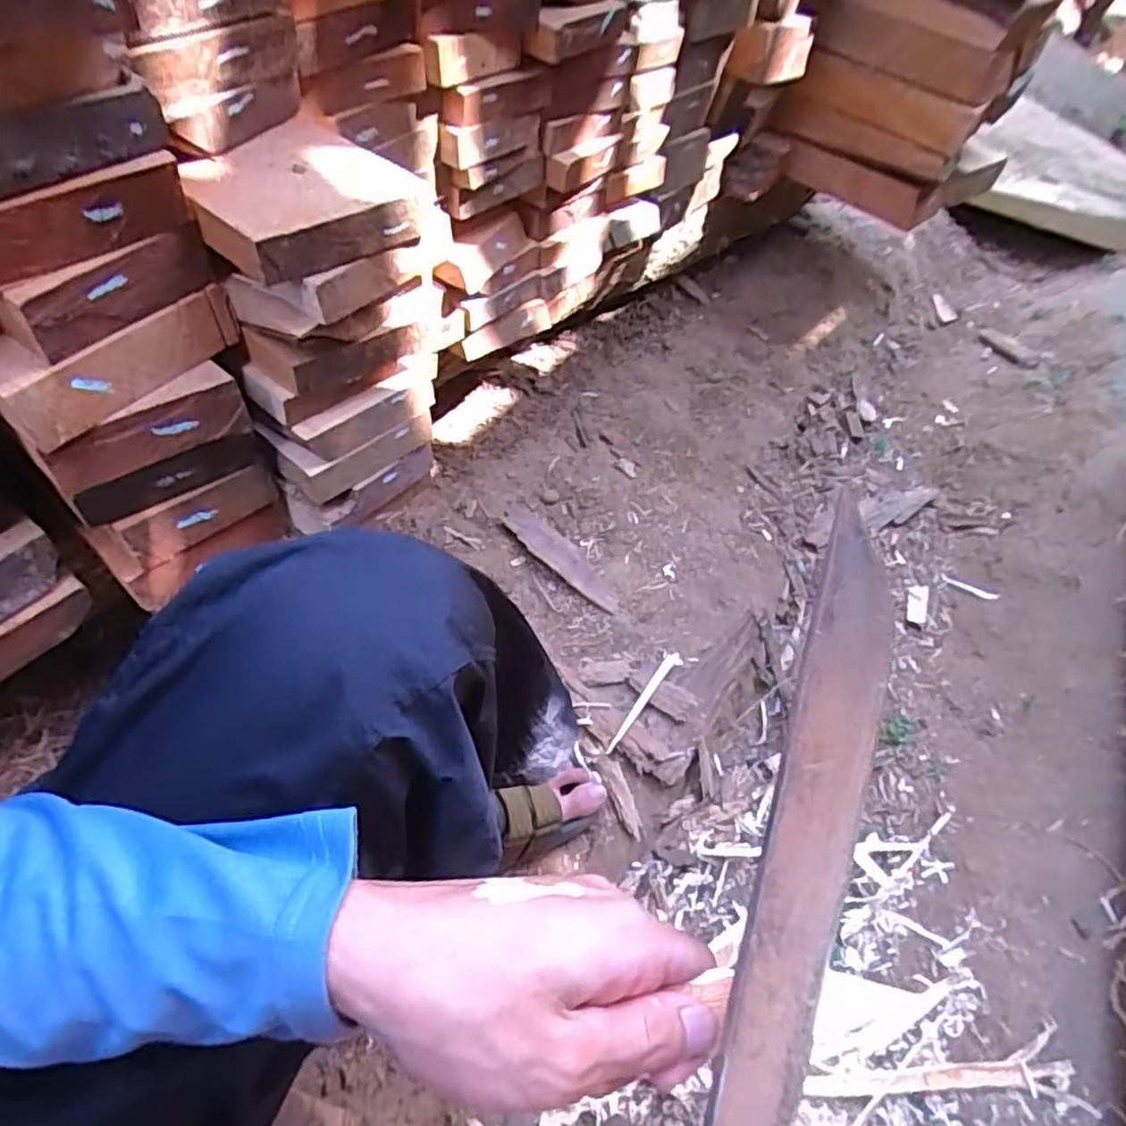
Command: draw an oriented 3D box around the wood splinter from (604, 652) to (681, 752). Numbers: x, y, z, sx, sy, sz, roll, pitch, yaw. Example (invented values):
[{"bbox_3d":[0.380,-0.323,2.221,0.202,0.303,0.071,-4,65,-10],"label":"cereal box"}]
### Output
[{"bbox_3d":[0.090,0.154,0.798,0.015,0.007,0.141,33,60,17],"label":"wood splinter"}]

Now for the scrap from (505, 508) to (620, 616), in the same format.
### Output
[{"bbox_3d":[-0.003,-0.007,0.929,0.193,0.007,0.050,41,49,13],"label":"scrap"}]

